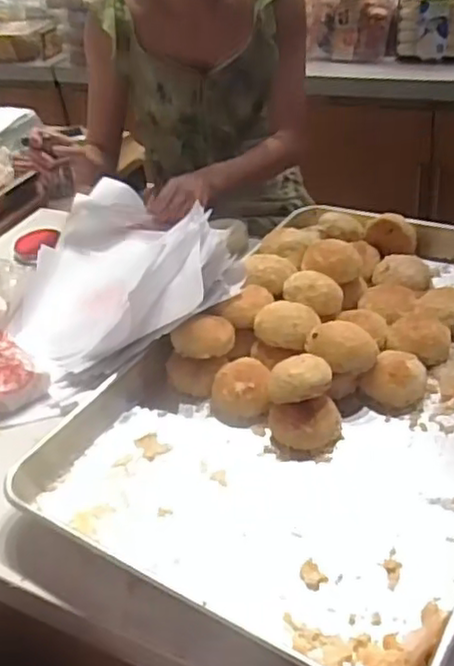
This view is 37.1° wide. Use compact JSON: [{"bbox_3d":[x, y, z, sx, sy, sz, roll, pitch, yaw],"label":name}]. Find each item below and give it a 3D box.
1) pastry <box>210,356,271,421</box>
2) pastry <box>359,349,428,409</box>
[{"bbox_3d":[0.014,0.058,0.711,0.064,0.039,0.057,-3,38,9],"label":"pastry"},{"bbox_3d":[0.176,0.046,0.698,0.065,0.036,0.055,-28,41,-22],"label":"pastry"}]

